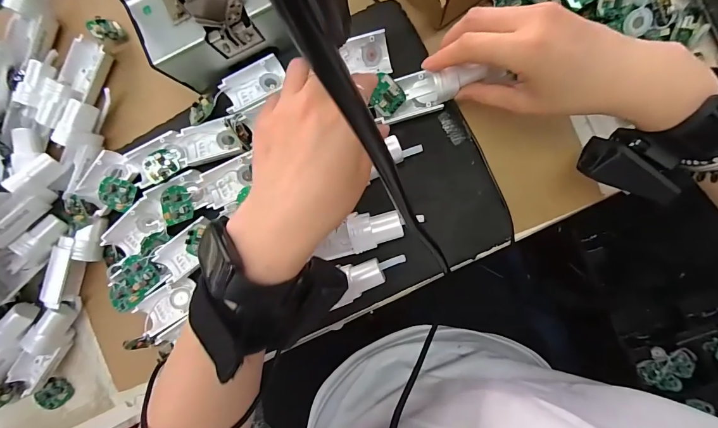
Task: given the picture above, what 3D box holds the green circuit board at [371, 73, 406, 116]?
[{"bbox_3d":[0.023,-0.100,0.298,0.030,0.004,0.029,42,88,-16],"label":"green circuit board"}]

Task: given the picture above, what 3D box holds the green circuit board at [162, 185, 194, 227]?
[{"bbox_3d":[-0.167,-0.008,0.322,0.028,0.007,0.033,-19,89,6],"label":"green circuit board"}]

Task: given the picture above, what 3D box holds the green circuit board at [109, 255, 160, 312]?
[{"bbox_3d":[-0.211,0.063,0.325,0.035,0.006,0.054,43,94,4],"label":"green circuit board"}]

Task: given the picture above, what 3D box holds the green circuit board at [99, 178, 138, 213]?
[{"bbox_3d":[-0.225,-0.019,0.329,0.034,0.009,0.029,35,94,4],"label":"green circuit board"}]

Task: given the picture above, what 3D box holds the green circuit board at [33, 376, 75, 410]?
[{"bbox_3d":[-0.321,0.191,0.372,0.028,0.008,0.034,42,82,-24],"label":"green circuit board"}]

